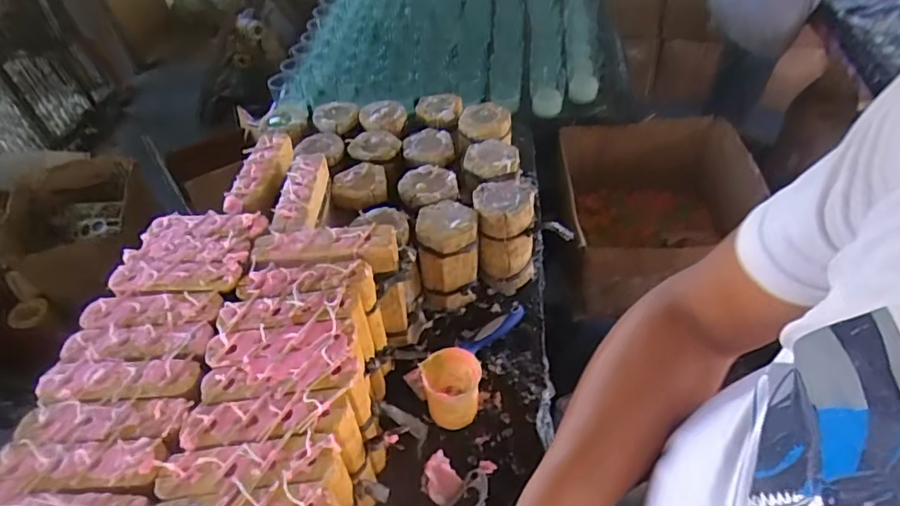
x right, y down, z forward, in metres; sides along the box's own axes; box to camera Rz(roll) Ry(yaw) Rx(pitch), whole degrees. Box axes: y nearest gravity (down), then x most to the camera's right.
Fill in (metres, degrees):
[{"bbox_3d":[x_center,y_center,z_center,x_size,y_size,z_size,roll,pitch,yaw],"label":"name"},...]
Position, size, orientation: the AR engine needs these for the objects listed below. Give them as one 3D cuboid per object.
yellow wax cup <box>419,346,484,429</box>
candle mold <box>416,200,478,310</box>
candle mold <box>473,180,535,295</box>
[{"bbox_3d":[0.006,0.185,0.725,0.075,0.097,0.072,-2,45,2],"label":"yellow wax cup"},{"bbox_3d":[0.000,0.005,0.860,0.095,0.154,0.097,-4,45,1],"label":"candle mold"},{"bbox_3d":[0.089,-0.030,0.885,0.096,0.159,0.104,0,46,5],"label":"candle mold"}]

